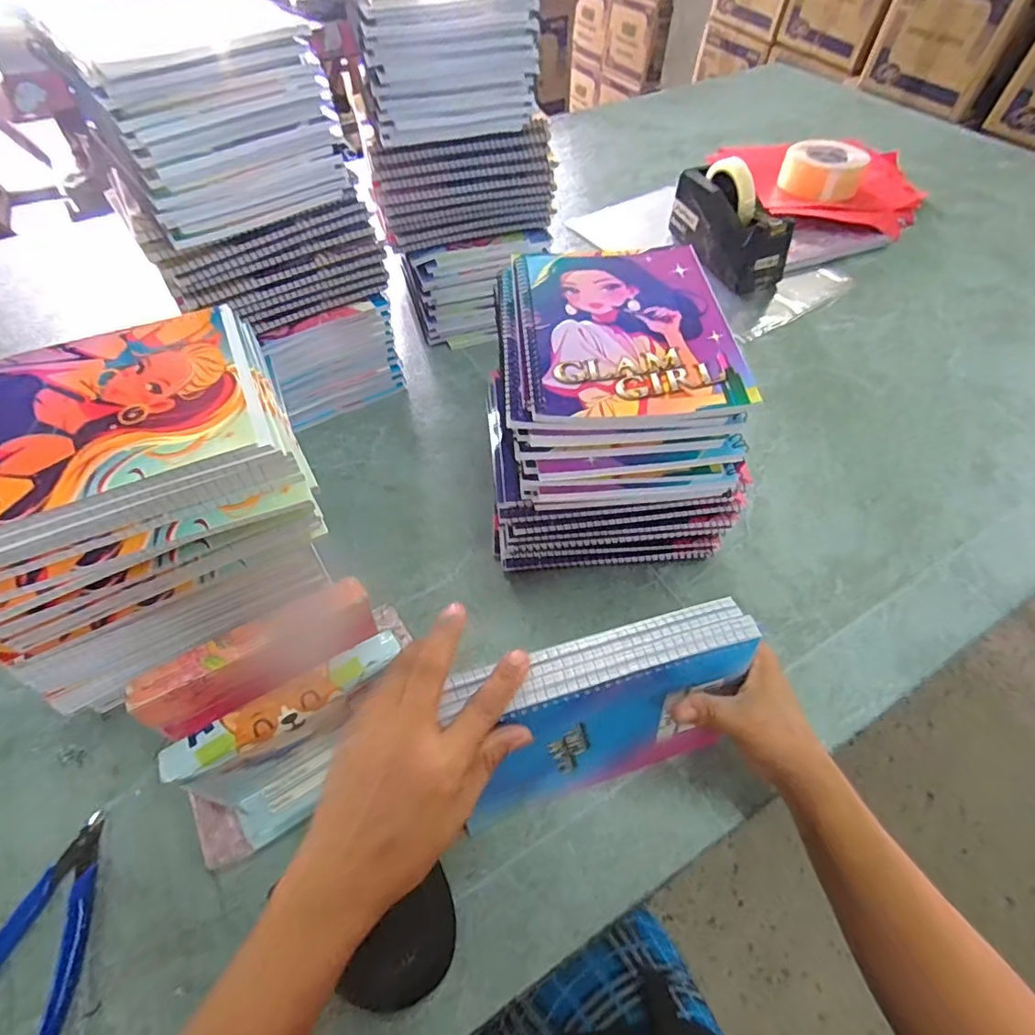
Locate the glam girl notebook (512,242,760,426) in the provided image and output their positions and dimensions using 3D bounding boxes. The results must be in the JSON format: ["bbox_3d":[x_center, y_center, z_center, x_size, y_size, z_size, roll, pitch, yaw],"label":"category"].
[{"bbox_3d":[0.076,-0.147,0.408,0.148,0.009,0.200,-4,54,-1],"label":"glam girl notebook"}]

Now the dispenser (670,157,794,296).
[{"bbox_3d":[0.306,-0.421,0.786,0.075,0.130,0.194,-15,55,-9],"label":"dispenser"}]

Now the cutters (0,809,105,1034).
[{"bbox_3d":[-0.309,0.266,0.363,0.071,0.008,0.121,3,54,4],"label":"cutters"}]

